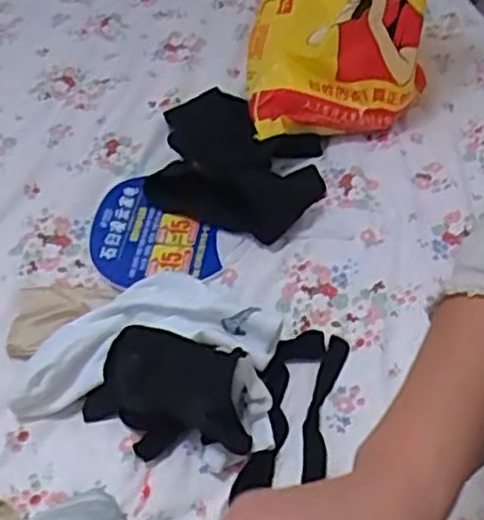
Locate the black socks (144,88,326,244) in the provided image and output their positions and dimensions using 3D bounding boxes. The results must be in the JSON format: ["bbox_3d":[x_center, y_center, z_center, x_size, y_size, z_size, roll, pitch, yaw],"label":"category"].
[{"bbox_3d":[-0.006,-0.121,0.825,0.210,0.028,0.207,18,50,16],"label":"black socks"}]

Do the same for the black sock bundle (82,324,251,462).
[{"bbox_3d":[-0.060,0.108,0.597,0.147,0.058,0.090,12,48,10],"label":"black sock bundle"}]

